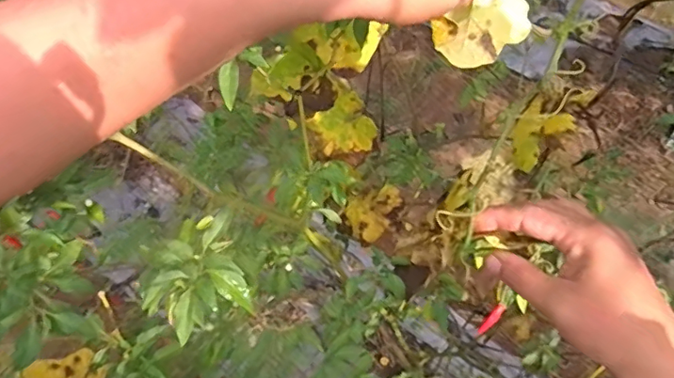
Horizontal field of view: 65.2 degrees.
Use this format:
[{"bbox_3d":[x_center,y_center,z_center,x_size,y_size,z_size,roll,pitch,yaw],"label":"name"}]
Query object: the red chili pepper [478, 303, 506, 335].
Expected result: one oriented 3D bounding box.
[{"bbox_3d":[0.134,0.113,0.456,0.008,0.009,0.033,42,100,24],"label":"red chili pepper"}]

